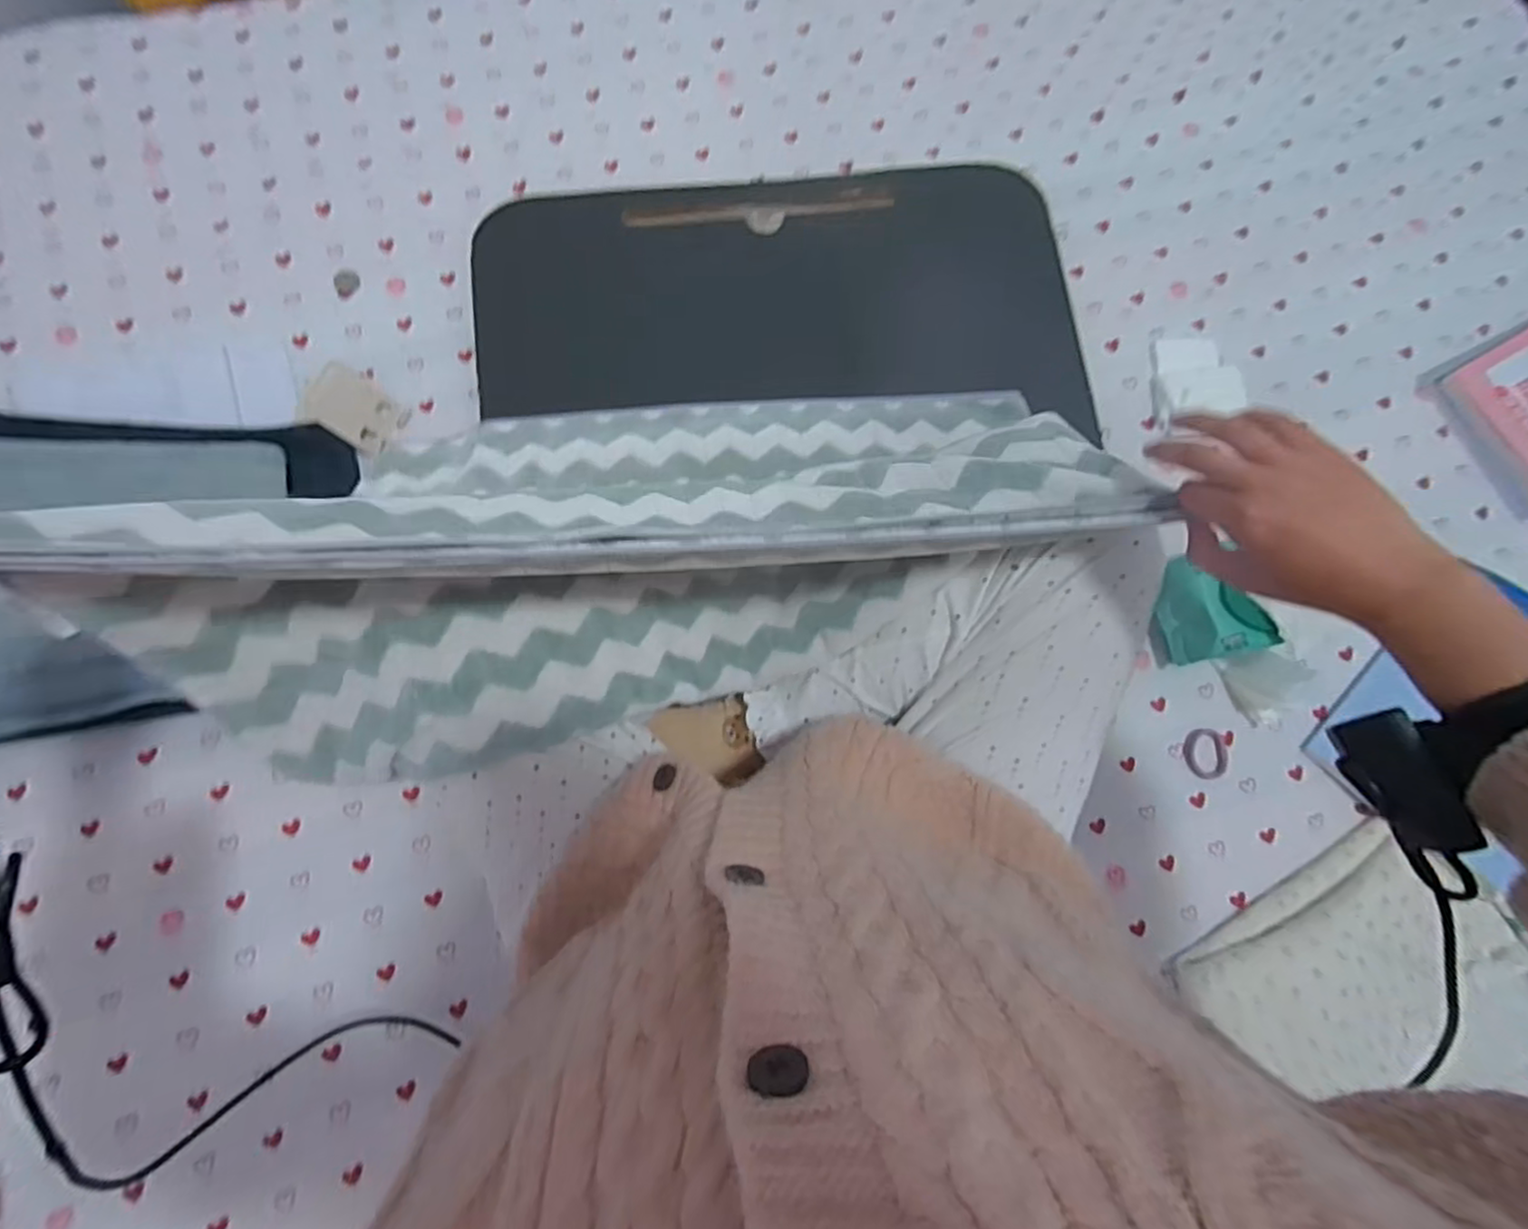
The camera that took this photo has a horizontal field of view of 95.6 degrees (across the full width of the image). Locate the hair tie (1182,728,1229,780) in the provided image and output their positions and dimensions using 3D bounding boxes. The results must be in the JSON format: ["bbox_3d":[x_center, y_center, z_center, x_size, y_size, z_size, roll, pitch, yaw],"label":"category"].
[{"bbox_3d":[0.420,0.131,0.656,0.044,0.007,0.049,4,80,0],"label":"hair tie"}]

